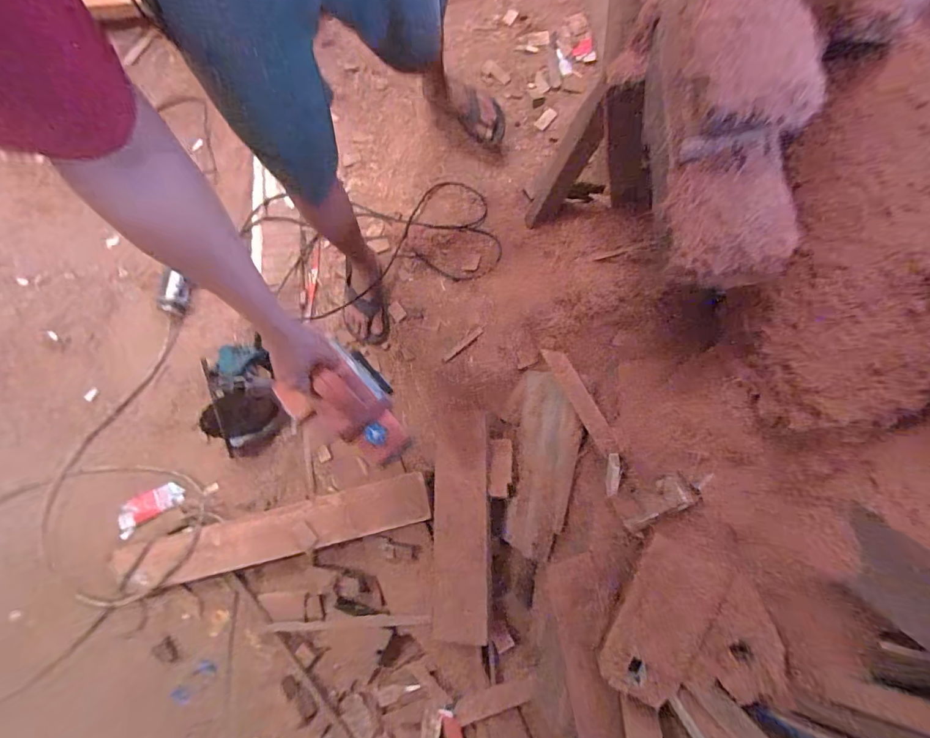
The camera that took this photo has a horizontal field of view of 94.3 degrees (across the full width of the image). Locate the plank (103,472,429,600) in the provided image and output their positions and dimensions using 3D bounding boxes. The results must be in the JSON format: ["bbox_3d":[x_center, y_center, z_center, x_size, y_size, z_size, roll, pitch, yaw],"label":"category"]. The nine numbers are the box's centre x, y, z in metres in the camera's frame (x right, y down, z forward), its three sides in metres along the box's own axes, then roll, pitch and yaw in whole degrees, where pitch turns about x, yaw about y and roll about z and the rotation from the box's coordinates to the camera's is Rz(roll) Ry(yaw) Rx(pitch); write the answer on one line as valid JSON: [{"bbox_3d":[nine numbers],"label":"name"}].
[{"bbox_3d":[-0.460,0.390,1.017,0.760,0.037,0.113,-16,70,2],"label":"plank"}]

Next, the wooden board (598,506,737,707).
[{"bbox_3d":[0.382,0.433,0.795,0.156,0.029,0.341,25,88,6],"label":"wooden board"}]

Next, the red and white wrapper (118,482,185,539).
[{"bbox_3d":[-0.789,0.341,1.078,0.162,0.014,0.078,-35,80,-7],"label":"red and white wrapper"}]

